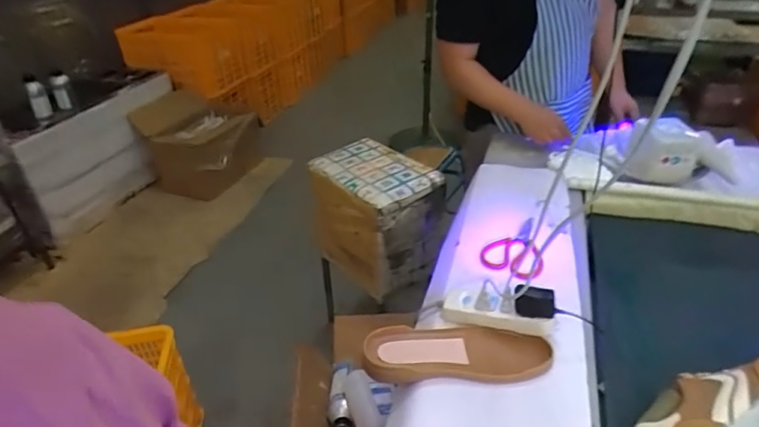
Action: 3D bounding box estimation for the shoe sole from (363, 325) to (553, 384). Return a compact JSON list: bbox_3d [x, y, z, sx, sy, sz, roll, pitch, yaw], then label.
[{"bbox_3d":[0.116,0.206,0.720,0.265,0.034,0.092,1,35,4],"label":"shoe sole"}]

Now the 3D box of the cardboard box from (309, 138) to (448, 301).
[{"bbox_3d":[-0.010,0.019,1.493,0.363,0.359,0.252,28,44,36],"label":"cardboard box"}]

